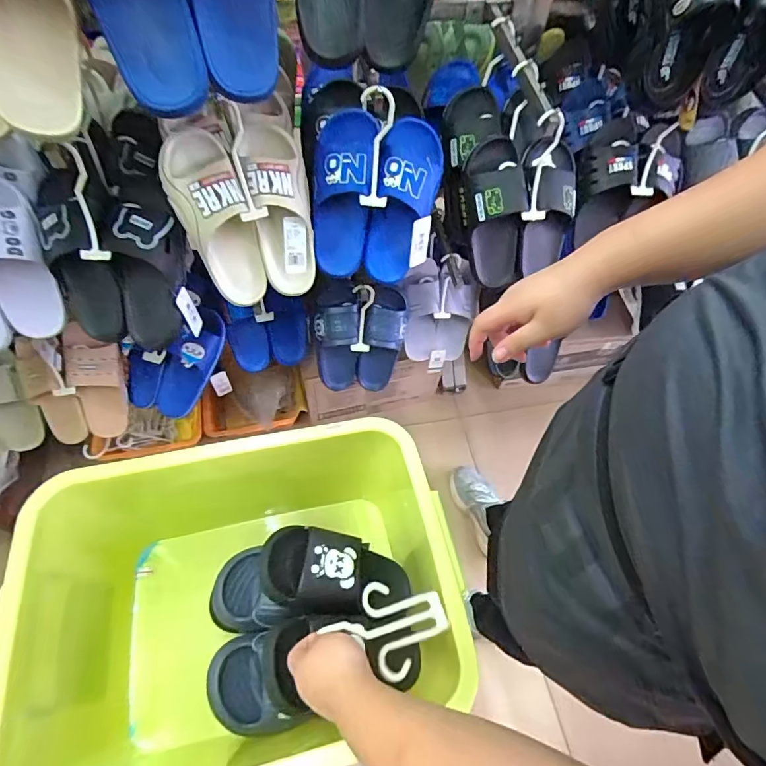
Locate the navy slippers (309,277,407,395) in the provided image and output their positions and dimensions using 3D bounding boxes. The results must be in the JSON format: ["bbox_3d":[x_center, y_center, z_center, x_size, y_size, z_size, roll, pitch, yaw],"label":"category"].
[{"bbox_3d":[-0.052,-0.107,1.025,0.206,0.287,0.083,-2,41,-4],"label":"navy slippers"}]

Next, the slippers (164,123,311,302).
[{"bbox_3d":[-0.219,-0.273,0.734,0.209,0.254,0.117,-25,45,-18],"label":"slippers"}]

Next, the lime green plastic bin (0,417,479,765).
[{"bbox_3d":[-0.180,0.308,0.673,0.538,0.357,0.405,-11,60,-11],"label":"lime green plastic bin"}]

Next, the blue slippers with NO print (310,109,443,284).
[{"bbox_3d":[-0.016,-0.318,0.769,0.206,0.205,0.161,3,58,-2],"label":"blue slippers with NO print"}]

